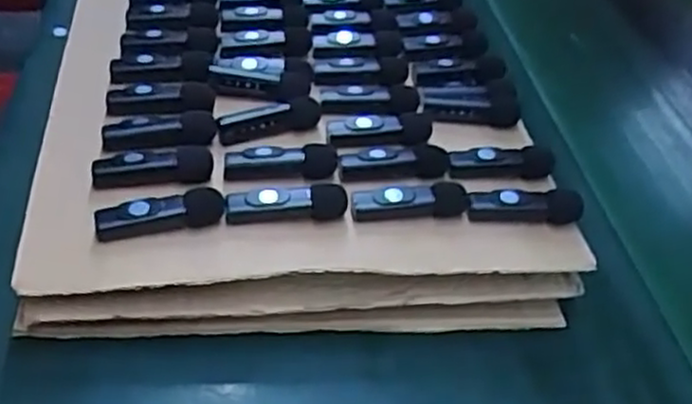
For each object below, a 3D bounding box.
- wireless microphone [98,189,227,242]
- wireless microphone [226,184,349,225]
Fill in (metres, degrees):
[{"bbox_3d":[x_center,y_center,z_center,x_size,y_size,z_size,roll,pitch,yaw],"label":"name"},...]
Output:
[{"bbox_3d":[-0.095,0.006,0.377,0.064,0.017,0.012,-3,43,-18],"label":"wireless microphone"},{"bbox_3d":[-0.031,0.001,0.392,0.063,0.014,0.013,-1,42,-16],"label":"wireless microphone"}]

